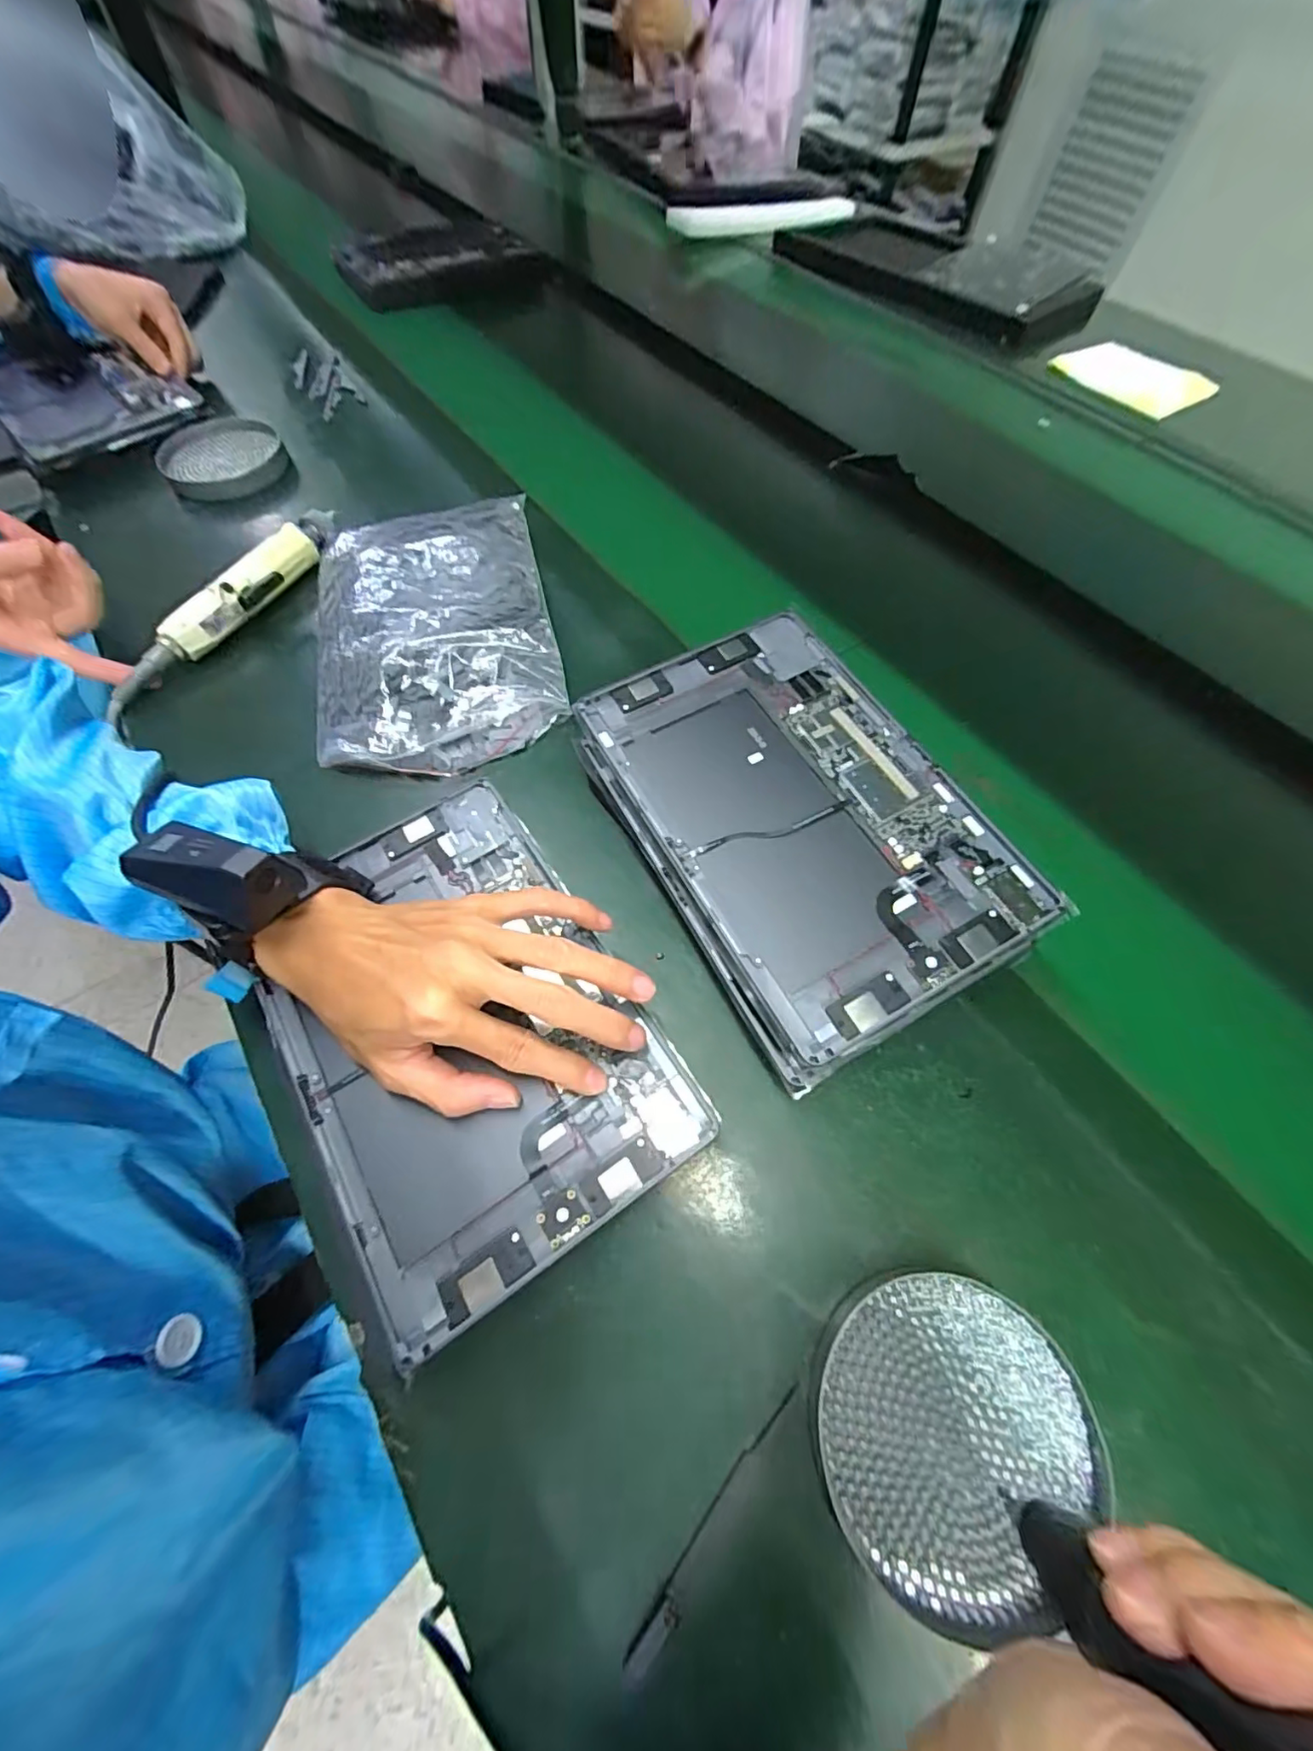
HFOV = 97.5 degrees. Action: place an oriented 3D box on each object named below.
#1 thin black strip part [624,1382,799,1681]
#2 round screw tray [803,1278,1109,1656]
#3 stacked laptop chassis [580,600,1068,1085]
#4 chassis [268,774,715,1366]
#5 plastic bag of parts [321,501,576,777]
[{"bbox_3d":[0.025,0.266,0.239,0.010,0.007,0.112,36,66,16],"label":"thin black strip part"},{"bbox_3d":[0.124,0.237,0.246,0.108,0.020,0.110,1,62,-2],"label":"round screw tray"},{"bbox_3d":[0.083,-0.029,0.358,0.173,0.071,0.258,-26,66,-15],"label":"stacked laptop chassis"},{"bbox_3d":[-0.108,0.078,0.310,0.169,0.016,0.251,-31,67,-17],"label":"chassis"},{"bbox_3d":[-0.175,-0.197,0.454,0.177,0.034,0.261,-12,63,-8],"label":"plastic bag of parts"}]

